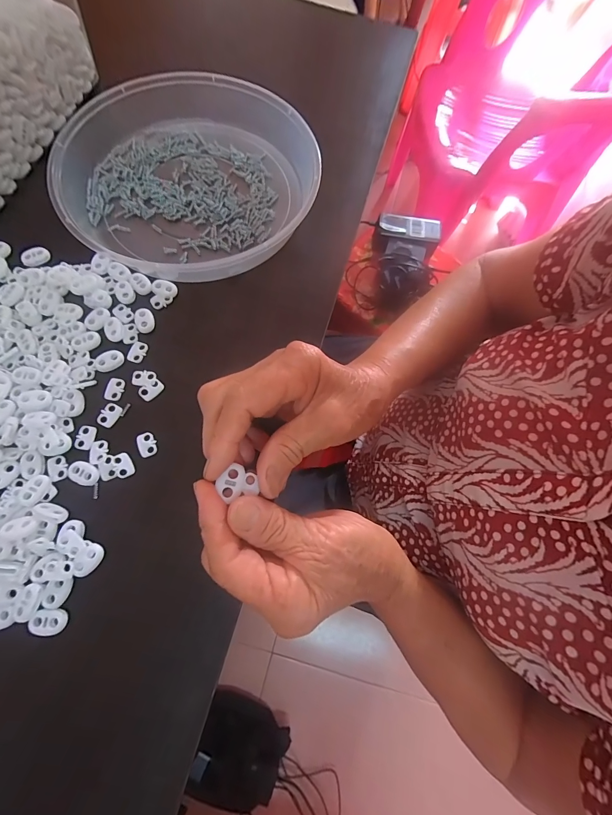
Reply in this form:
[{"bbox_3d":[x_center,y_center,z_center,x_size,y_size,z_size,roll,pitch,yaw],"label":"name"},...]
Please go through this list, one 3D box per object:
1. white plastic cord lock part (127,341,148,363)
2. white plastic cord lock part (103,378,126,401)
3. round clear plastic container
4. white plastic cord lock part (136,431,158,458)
[{"bbox_3d":[-0.143,-0.048,0.284,0.015,0.004,0.018,19,72,1],"label":"white plastic cord lock part"},{"bbox_3d":[-0.155,-0.015,0.272,0.014,0.004,0.019,16,72,0],"label":"white plastic cord lock part"},{"bbox_3d":[-0.107,-0.223,0.321,0.228,0.040,0.219,1,72,-5],"label":"round clear plastic container"},{"bbox_3d":[-0.124,0.028,0.262,0.014,0.004,0.019,-22,76,-11],"label":"white plastic cord lock part"}]

